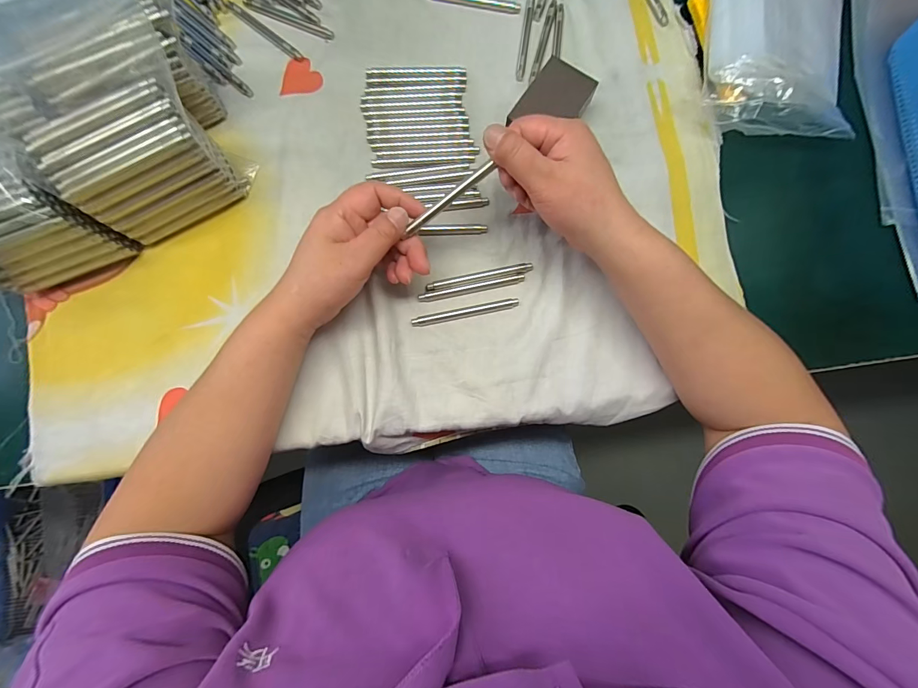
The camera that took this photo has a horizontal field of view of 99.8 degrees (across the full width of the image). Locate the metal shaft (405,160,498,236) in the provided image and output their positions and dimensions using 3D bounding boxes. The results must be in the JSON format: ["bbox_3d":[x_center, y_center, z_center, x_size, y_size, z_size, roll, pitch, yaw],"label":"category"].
[{"bbox_3d":[-0.007,-0.105,0.279,0.077,0.006,0.006,-36,84,14],"label":"metal shaft"}]

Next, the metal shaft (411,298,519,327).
[{"bbox_3d":[0.005,-0.028,0.337,0.092,0.006,0.011,-12,83,-3],"label":"metal shaft"}]

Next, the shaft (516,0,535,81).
[{"bbox_3d":[0.064,-0.295,0.368,0.008,0.004,0.093,9,82,0],"label":"shaft"}]

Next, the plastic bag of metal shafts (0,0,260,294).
[{"bbox_3d":[-0.302,-0.160,0.274,0.254,0.144,0.157,-31,84,-5],"label":"plastic bag of metal shafts"}]

